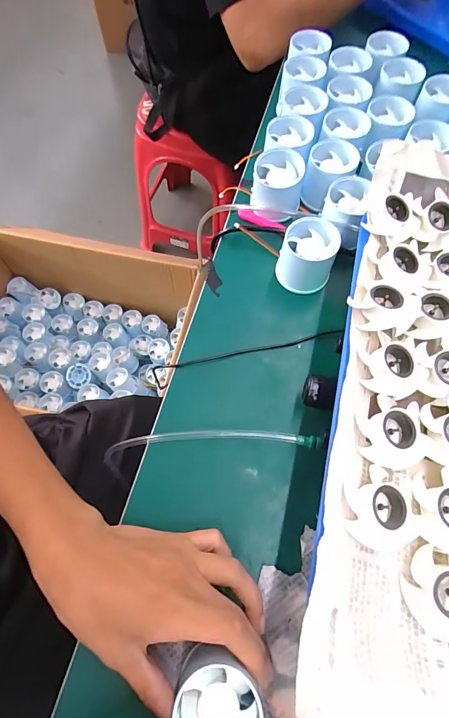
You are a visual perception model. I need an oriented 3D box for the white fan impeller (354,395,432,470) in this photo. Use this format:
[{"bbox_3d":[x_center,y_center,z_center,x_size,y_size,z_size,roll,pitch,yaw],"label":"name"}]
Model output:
[{"bbox_3d":[0.103,0.045,0.223,0.044,0.014,0.039,7,67,2],"label":"white fan impeller"}]

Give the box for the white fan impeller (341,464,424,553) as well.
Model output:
[{"bbox_3d":[0.087,0.085,0.205,0.038,0.015,0.044,-10,68,-5],"label":"white fan impeller"}]

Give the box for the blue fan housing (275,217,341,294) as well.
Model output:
[{"bbox_3d":[0.082,-0.103,0.366,0.052,0.049,0.055,-1,67,1],"label":"blue fan housing"}]

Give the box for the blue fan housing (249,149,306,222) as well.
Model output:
[{"bbox_3d":[0.056,-0.185,0.392,0.052,0.047,0.053,-1,67,1],"label":"blue fan housing"}]

